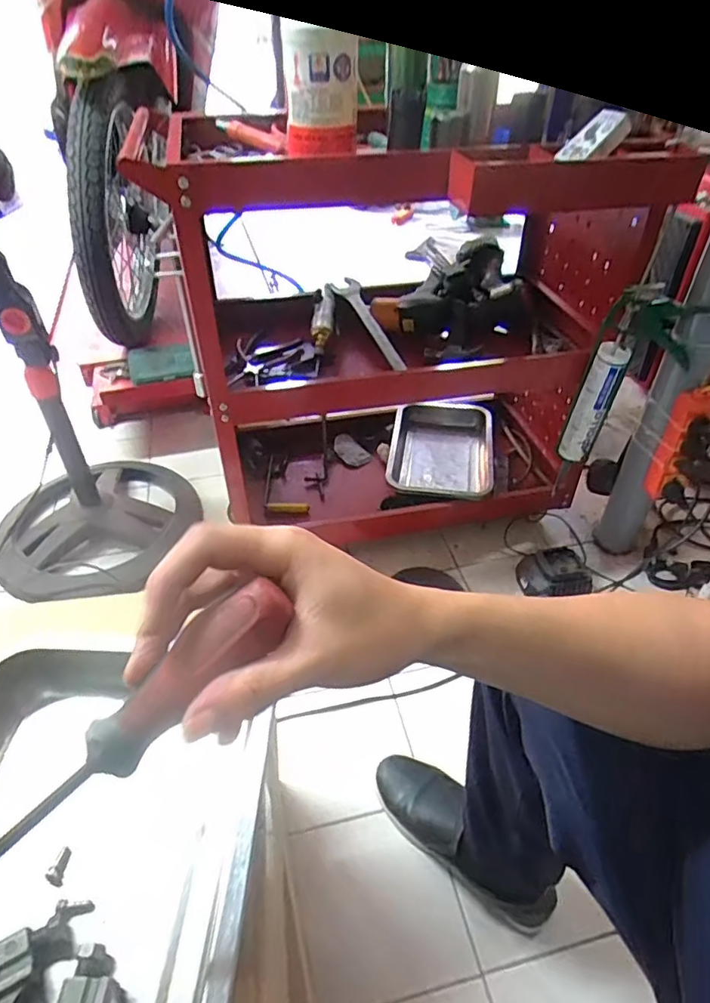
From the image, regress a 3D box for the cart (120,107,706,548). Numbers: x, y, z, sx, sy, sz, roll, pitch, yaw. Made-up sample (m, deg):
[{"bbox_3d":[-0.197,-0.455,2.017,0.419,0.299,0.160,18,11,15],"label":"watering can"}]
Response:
[{"bbox_3d":[0.101,-0.257,1.041,0.702,0.710,0.490,1,41,2],"label":"cart"}]

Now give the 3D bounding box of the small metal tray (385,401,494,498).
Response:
[{"bbox_3d":[0.191,-0.107,1.277,0.222,0.057,0.311,7,42,8],"label":"small metal tray"}]

